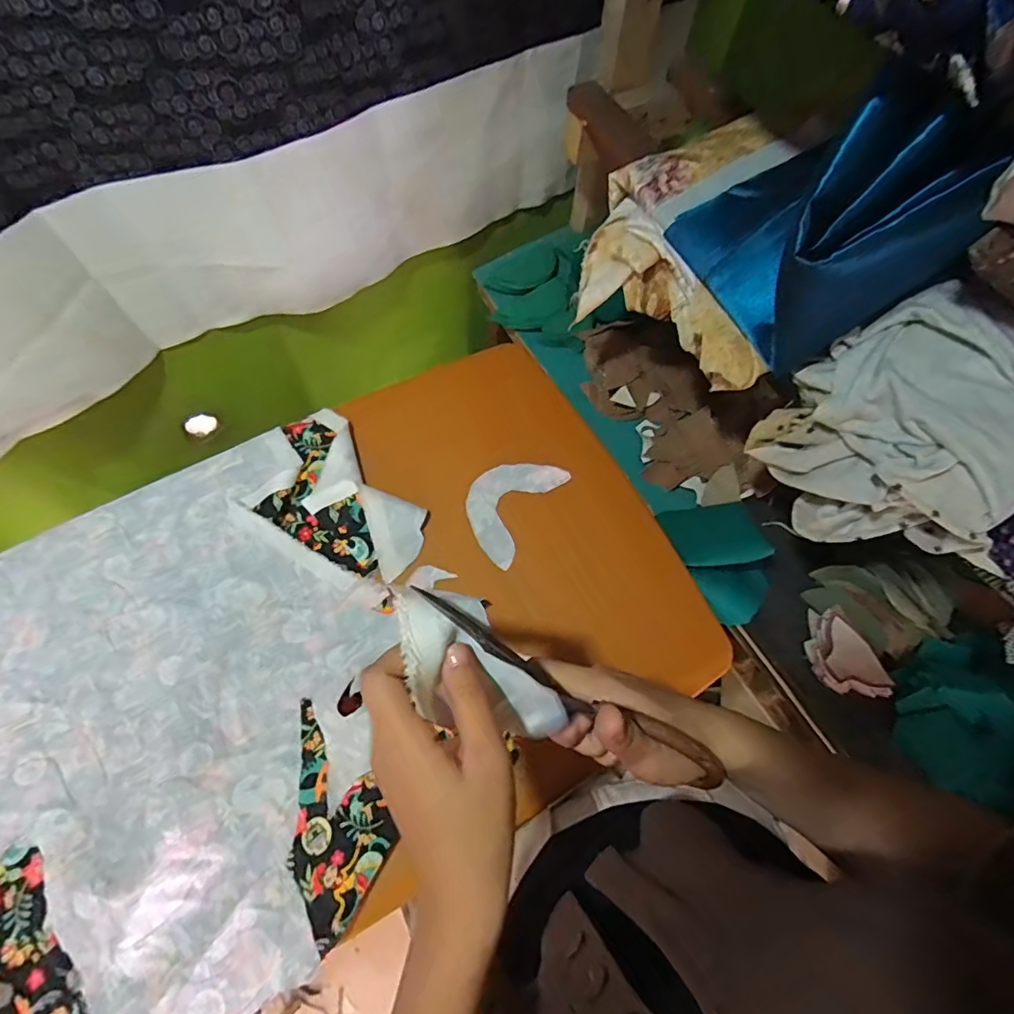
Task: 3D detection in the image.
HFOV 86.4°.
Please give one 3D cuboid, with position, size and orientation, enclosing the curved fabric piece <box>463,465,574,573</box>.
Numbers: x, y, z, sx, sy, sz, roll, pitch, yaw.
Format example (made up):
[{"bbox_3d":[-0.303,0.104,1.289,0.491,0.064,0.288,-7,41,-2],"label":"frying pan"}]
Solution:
[{"bbox_3d":[0.002,-0.008,0.611,0.083,0.008,0.132,35,69,7],"label":"curved fabric piece"}]

